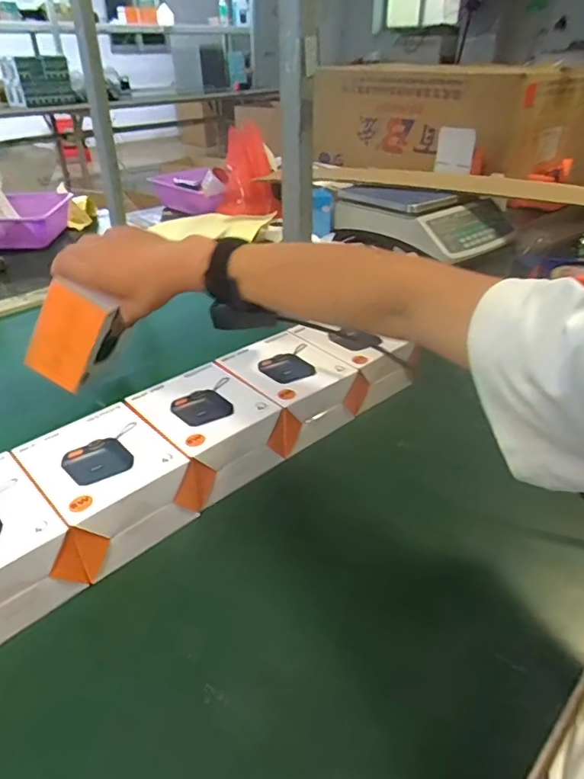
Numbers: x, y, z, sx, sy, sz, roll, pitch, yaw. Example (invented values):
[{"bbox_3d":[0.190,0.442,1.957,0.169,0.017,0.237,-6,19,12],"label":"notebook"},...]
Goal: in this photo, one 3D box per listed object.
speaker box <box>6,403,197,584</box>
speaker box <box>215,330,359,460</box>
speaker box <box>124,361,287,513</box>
[{"bbox_3d":[-0.146,0.076,0.421,0.106,0.063,0.113,-29,43,-35],"label":"speaker box"},{"bbox_3d":[-0.003,-0.001,0.533,0.116,0.065,0.107,29,44,36],"label":"speaker box"},{"bbox_3d":[-0.079,0.040,0.479,0.099,0.065,0.116,-28,43,-35],"label":"speaker box"}]

